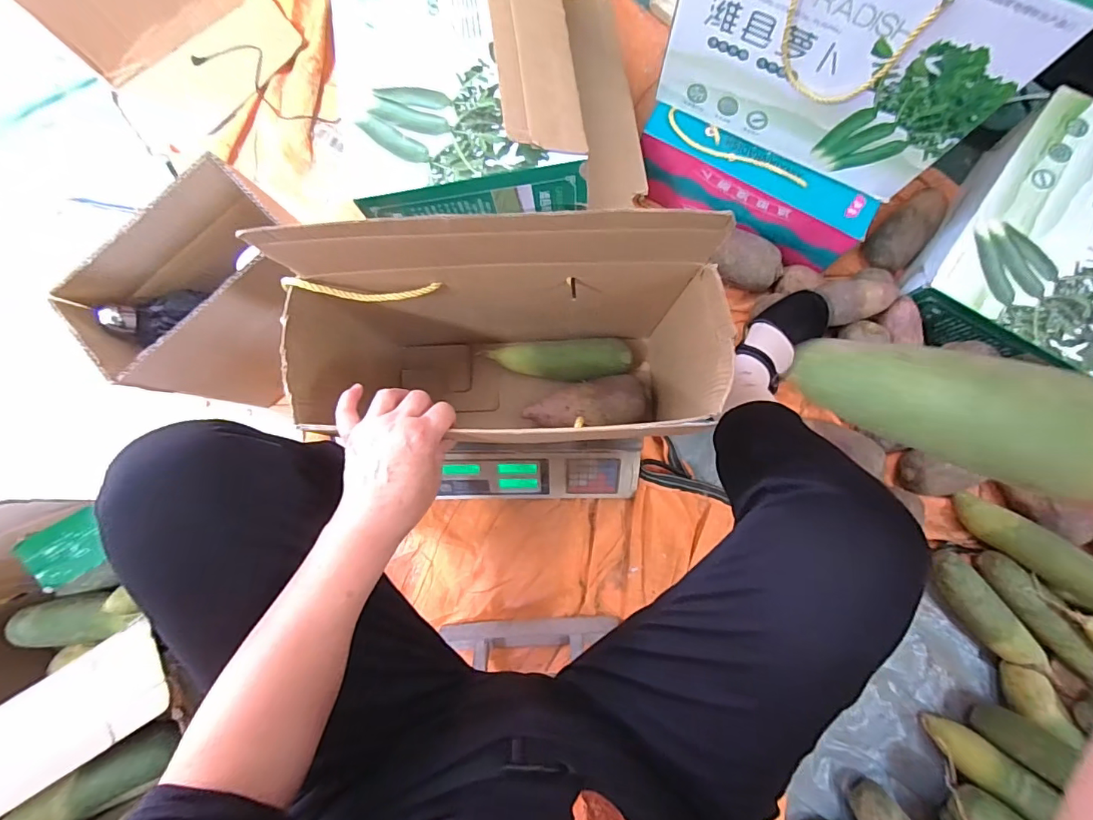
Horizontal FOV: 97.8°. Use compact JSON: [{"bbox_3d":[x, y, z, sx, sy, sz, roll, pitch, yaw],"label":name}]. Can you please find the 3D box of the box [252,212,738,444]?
[{"bbox_3d":[-0.034,-0.046,0.494,0.379,0.355,0.142,-1,83,3],"label":"box"}]

